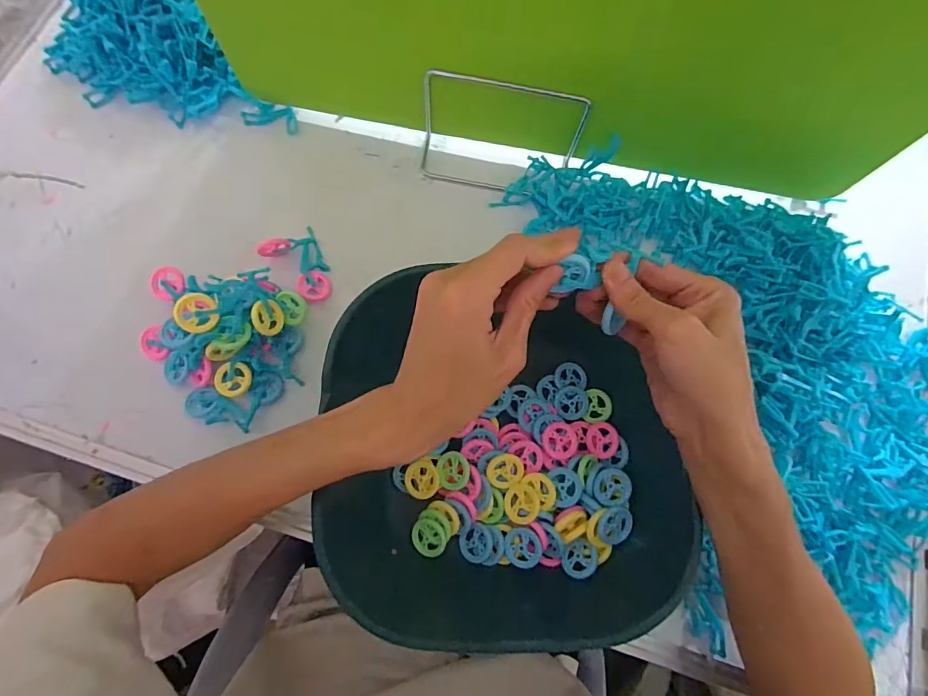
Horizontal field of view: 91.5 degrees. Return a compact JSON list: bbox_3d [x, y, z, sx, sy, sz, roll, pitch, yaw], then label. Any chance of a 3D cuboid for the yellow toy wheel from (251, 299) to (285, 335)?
[{"bbox_3d":[-0.160,-0.025,0.370,0.004,0.029,0.029,6,91,33],"label":"yellow toy wheel"}]

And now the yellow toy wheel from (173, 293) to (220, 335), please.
[{"bbox_3d":[-0.204,-0.026,0.344,0.005,0.030,0.031,25,108,46],"label":"yellow toy wheel"}]

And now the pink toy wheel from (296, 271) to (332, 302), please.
[{"bbox_3d":[-0.137,-0.056,0.415,0.029,0.005,0.029,7,72,-24],"label":"pink toy wheel"}]

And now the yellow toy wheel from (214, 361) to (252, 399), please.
[{"bbox_3d":[-0.193,0.027,0.377,0.028,0.004,0.030,0,91,-11],"label":"yellow toy wheel"}]

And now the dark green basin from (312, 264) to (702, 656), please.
[{"bbox_3d":[0.037,0.094,0.341,0.270,0.097,0.218,0,76,1],"label":"dark green basin"}]

